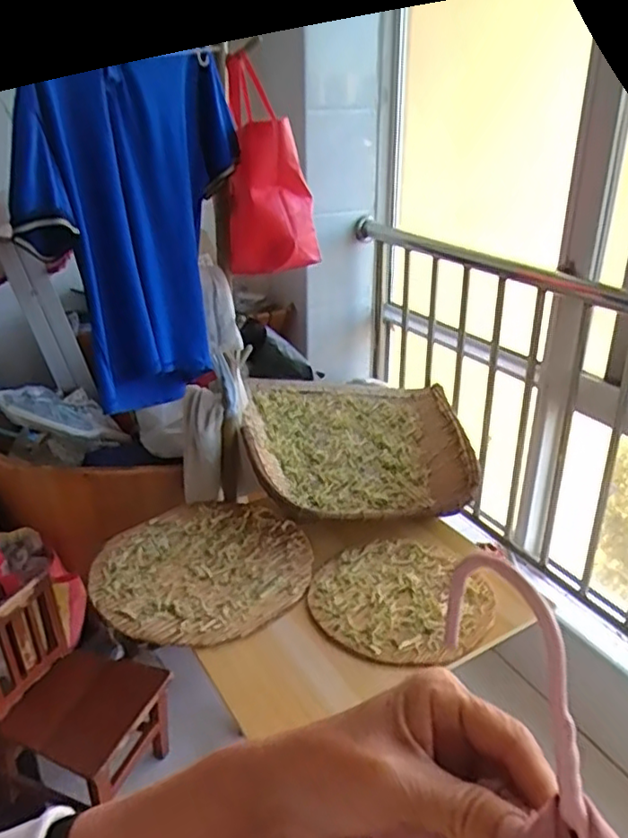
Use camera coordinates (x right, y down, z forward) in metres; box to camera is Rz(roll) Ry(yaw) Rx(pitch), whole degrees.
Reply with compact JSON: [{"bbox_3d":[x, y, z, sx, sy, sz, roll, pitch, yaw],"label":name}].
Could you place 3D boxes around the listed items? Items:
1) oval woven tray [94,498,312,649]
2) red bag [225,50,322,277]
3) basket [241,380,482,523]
[{"bbox_3d":[-0.252,0.327,1.443,0.448,0.044,0.442,-22,34,-36],"label":"oval woven tray"},{"bbox_3d":[-0.095,-0.530,1.417,0.198,0.411,0.152,-2,27,-2],"label":"red bag"},{"bbox_3d":[0.117,0.070,1.744,0.585,0.194,0.548,-3,27,-5],"label":"basket"}]

